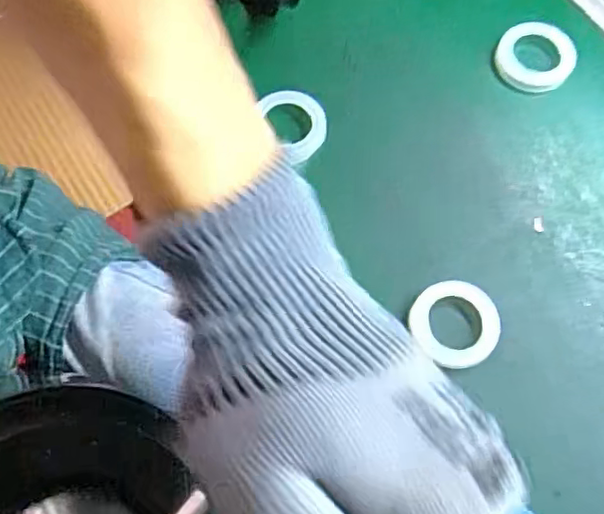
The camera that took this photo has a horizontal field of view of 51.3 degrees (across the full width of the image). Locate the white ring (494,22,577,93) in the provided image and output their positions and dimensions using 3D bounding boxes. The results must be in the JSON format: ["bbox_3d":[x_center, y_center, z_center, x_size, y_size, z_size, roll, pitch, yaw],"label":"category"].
[{"bbox_3d":[0.182,-0.156,0.489,0.057,0.014,0.055,0,70,0],"label":"white ring"}]

